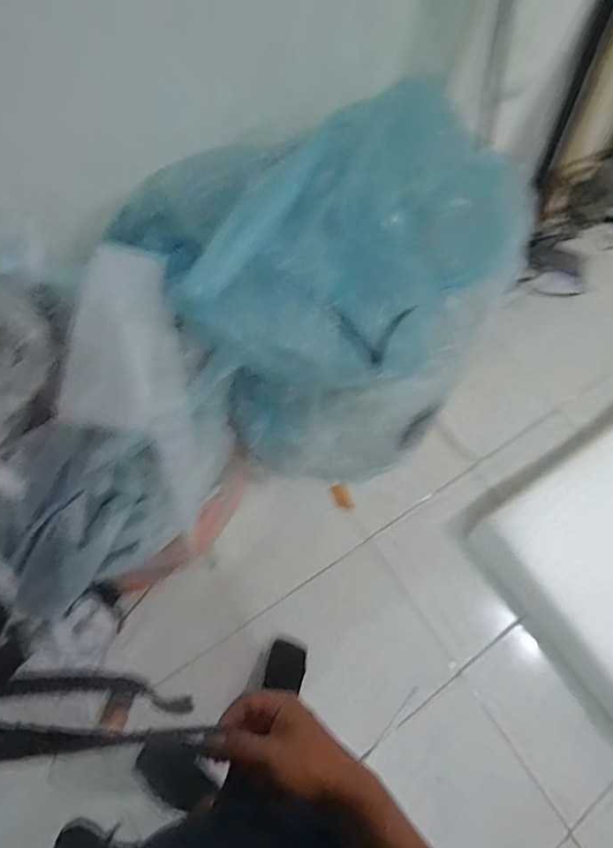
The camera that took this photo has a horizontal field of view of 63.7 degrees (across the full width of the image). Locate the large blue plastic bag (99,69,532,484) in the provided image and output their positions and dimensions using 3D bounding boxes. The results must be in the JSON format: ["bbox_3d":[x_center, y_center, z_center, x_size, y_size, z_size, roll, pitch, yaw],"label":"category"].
[{"bbox_3d":[0.102,-0.217,1.132,0.748,0.743,0.510,-40,76,-21],"label":"large blue plastic bag"}]

